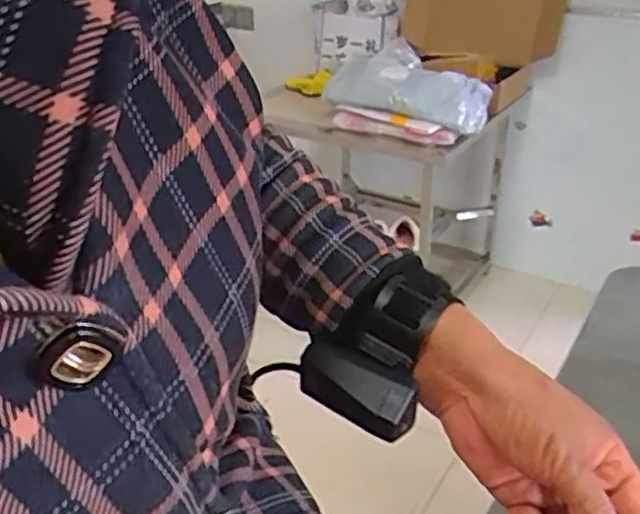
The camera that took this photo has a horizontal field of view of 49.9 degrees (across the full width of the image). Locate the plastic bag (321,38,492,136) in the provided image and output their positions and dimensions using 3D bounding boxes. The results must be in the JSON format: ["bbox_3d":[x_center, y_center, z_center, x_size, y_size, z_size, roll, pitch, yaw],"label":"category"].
[{"bbox_3d":[0.204,-0.447,1.766,0.215,0.126,0.503,-22,37,-25],"label":"plastic bag"}]

